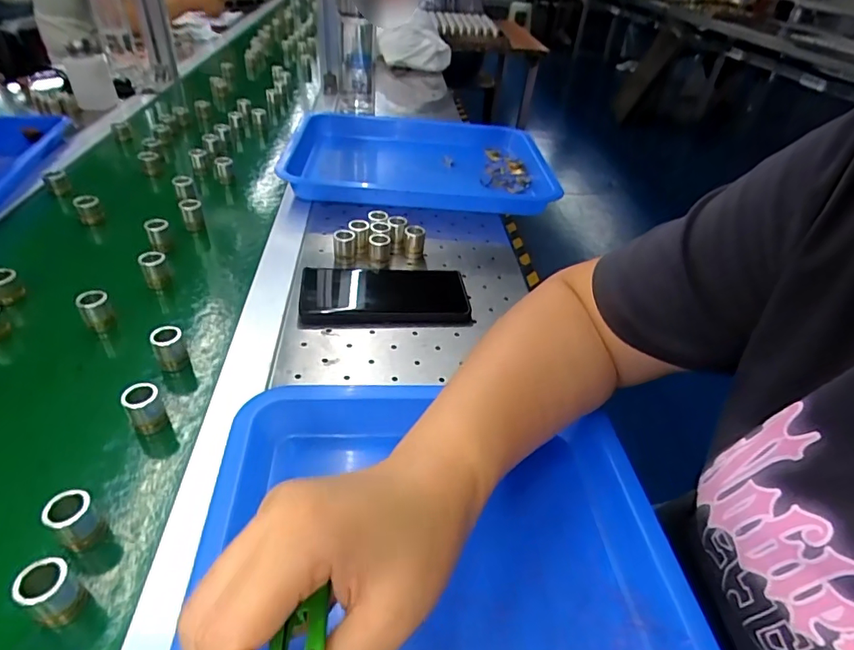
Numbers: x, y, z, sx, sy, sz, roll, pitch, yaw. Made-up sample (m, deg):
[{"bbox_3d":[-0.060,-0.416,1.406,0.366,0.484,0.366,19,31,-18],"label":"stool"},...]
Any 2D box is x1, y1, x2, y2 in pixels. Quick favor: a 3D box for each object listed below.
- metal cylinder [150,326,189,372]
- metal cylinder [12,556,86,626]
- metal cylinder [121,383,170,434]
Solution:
[{"bbox_3d":[-0.209,0.020,0.404,0.022,0.034,0.017,-17,43,-26],"label":"metal cylinder"},{"bbox_3d":[-0.195,0.141,0.260,0.020,0.042,0.021,4,38,-3],"label":"metal cylinder"},{"bbox_3d":[-0.201,0.060,0.355,0.022,0.034,0.017,-25,47,-34],"label":"metal cylinder"}]

